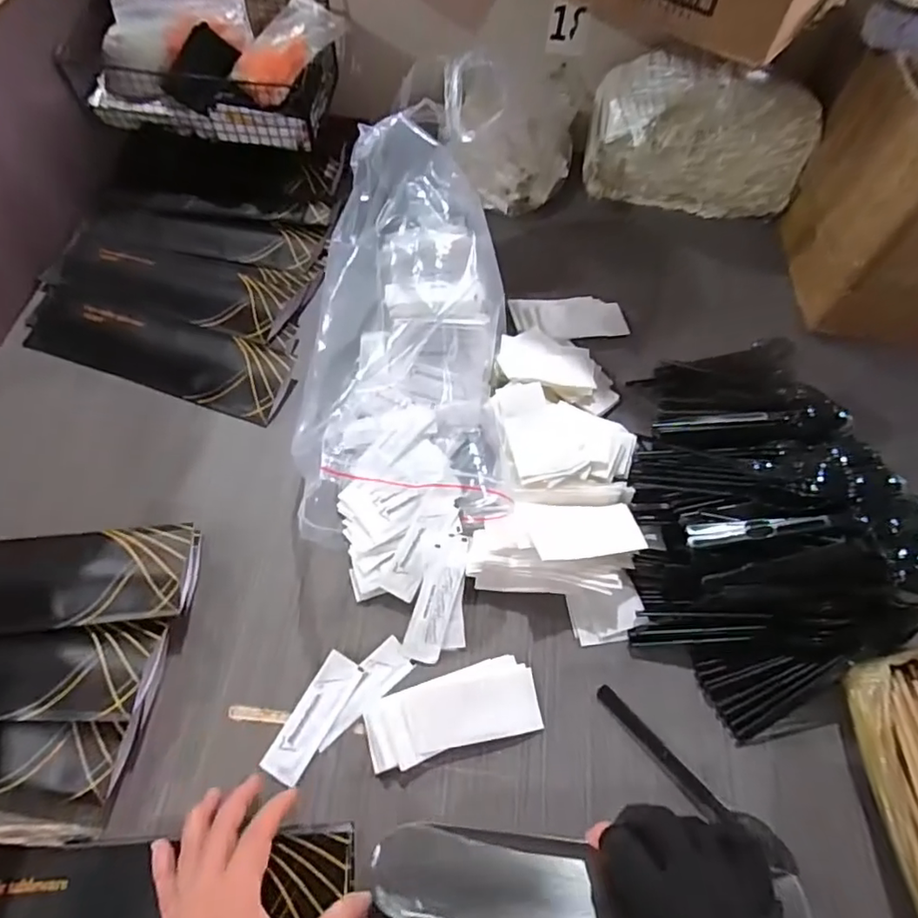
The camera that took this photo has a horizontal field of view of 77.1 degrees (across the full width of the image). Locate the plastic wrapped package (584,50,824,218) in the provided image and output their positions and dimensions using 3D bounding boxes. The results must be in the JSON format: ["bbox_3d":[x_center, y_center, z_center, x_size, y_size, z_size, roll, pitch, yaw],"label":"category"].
[{"bbox_3d":[0.290,-0.383,0.705,0.259,0.149,0.101,18,61,7],"label":"plastic wrapped package"}]

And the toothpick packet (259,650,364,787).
[{"bbox_3d":[-0.108,0.192,0.432,0.031,0.008,0.091,27,63,12],"label":"toothpick packet"}]

